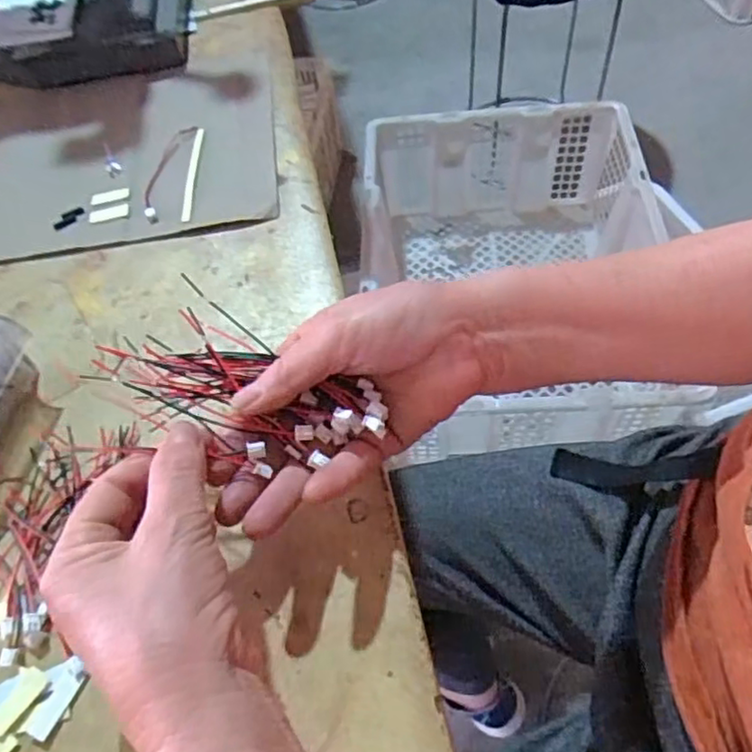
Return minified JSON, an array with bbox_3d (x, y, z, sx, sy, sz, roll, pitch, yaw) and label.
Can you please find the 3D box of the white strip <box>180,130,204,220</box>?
[{"bbox_3d":[-0.133,-0.149,0.467,0.007,0.004,0.100,-5,56,2],"label":"white strip"}]

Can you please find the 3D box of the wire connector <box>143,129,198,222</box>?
[{"bbox_3d":[-0.153,-0.149,0.469,0.017,0.004,0.099,4,57,8],"label":"wire connector"}]

